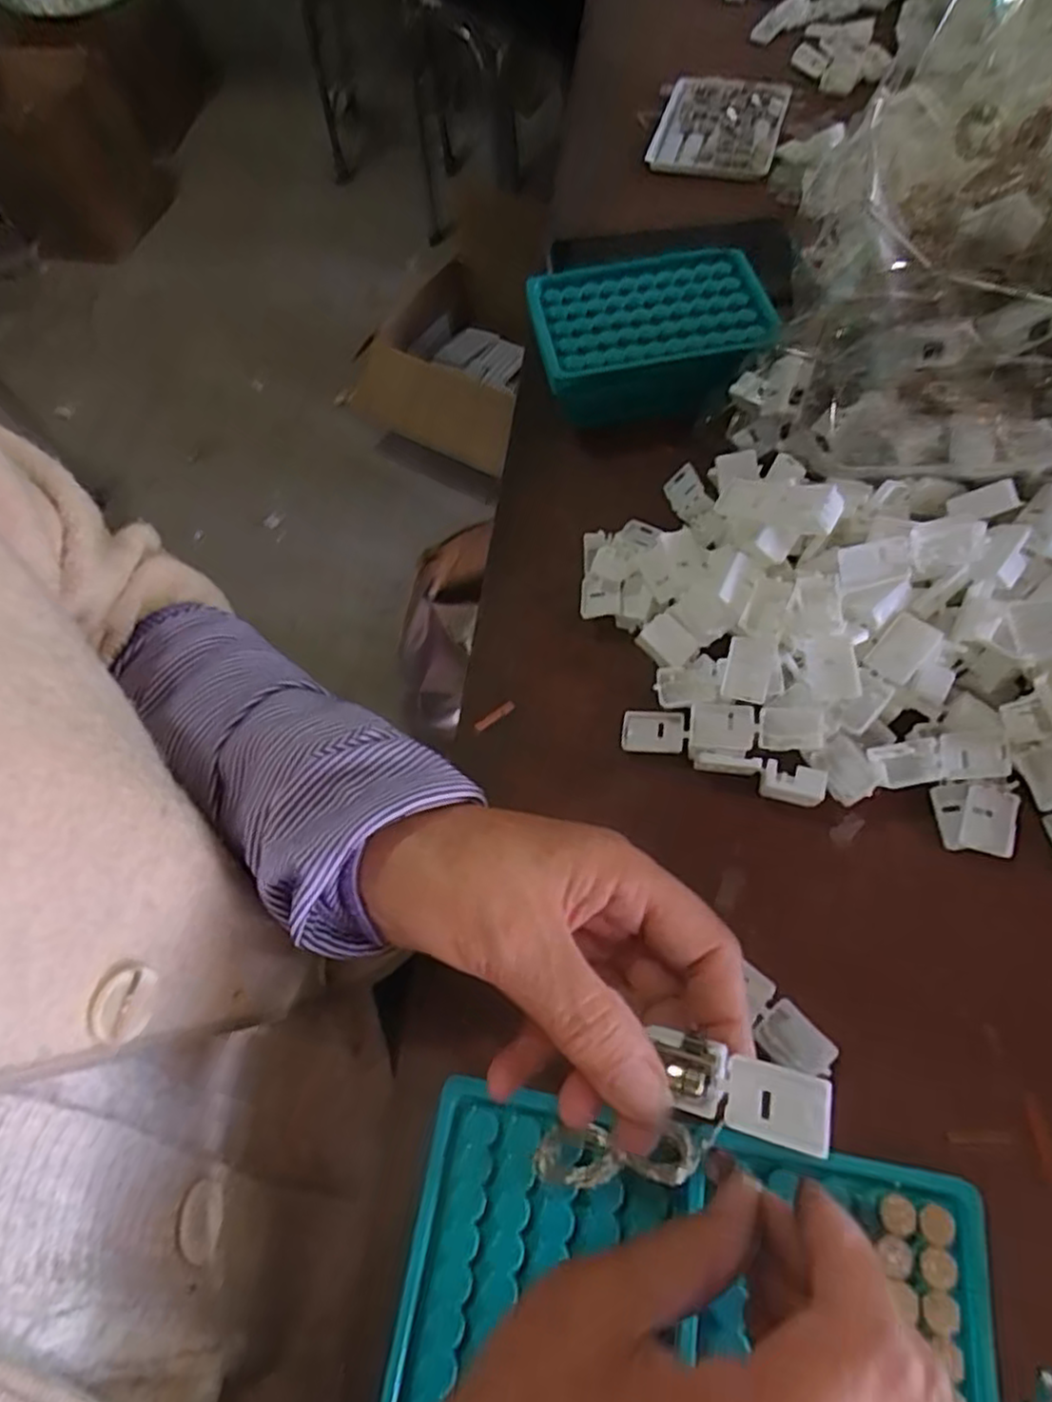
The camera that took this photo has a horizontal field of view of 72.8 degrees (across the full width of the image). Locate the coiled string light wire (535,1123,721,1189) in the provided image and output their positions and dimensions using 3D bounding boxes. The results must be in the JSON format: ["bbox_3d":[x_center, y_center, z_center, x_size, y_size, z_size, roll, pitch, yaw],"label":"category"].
[{"bbox_3d":[0.035,0.157,0.247,0.062,0.012,0.018,-5,61,3],"label":"coiled string light wire"}]

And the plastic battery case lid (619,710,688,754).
[{"bbox_3d":[0.059,0.015,0.332,0.028,0.005,0.020,9,63,8],"label":"plastic battery case lid"}]

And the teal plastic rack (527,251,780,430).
[{"bbox_3d":[0.071,-0.212,0.429,0.138,0.043,0.122,1,62,4],"label":"teal plastic rack"}]

